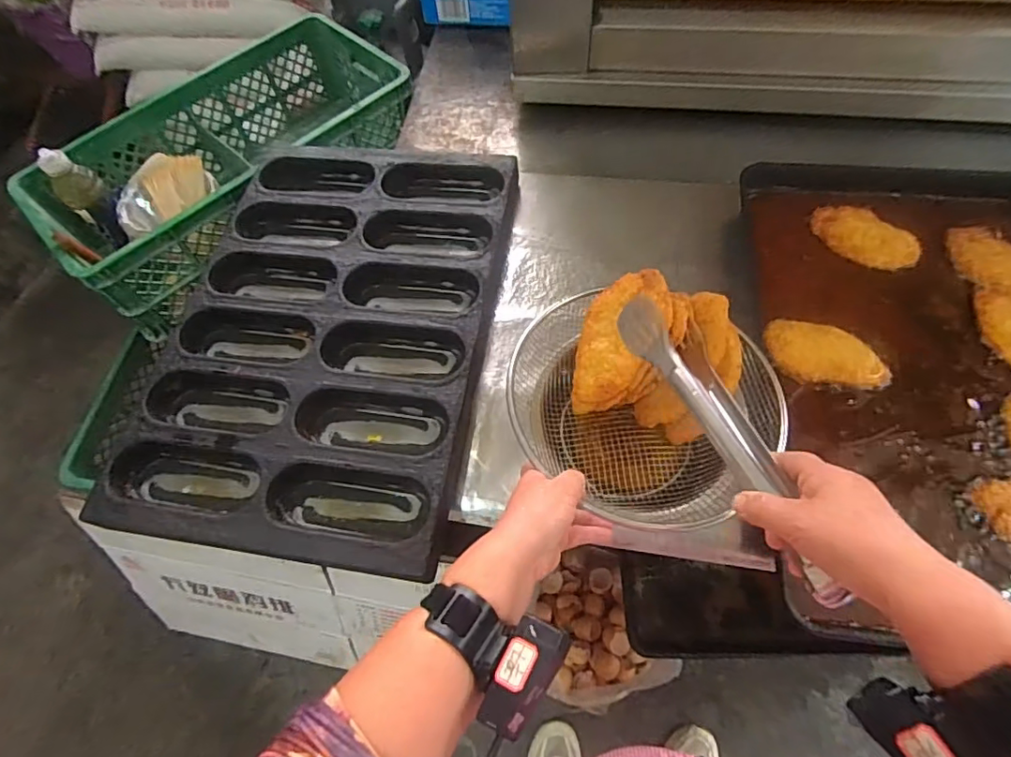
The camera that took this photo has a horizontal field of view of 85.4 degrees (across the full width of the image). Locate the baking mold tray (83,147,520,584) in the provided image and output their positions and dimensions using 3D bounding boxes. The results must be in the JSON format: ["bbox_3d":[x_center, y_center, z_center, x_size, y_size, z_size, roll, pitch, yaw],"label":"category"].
[{"bbox_3d":[-0.227,-0.072,0.730,0.408,0.072,0.587,6,64,7],"label":"baking mold tray"}]

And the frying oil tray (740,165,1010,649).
[{"bbox_3d":[0.507,-0.021,0.639,0.420,0.037,0.620,6,64,7],"label":"frying oil tray"}]

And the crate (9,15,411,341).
[{"bbox_3d":[-0.501,-0.405,1.035,0.638,0.186,0.346,-39,67,-15],"label":"crate"}]

